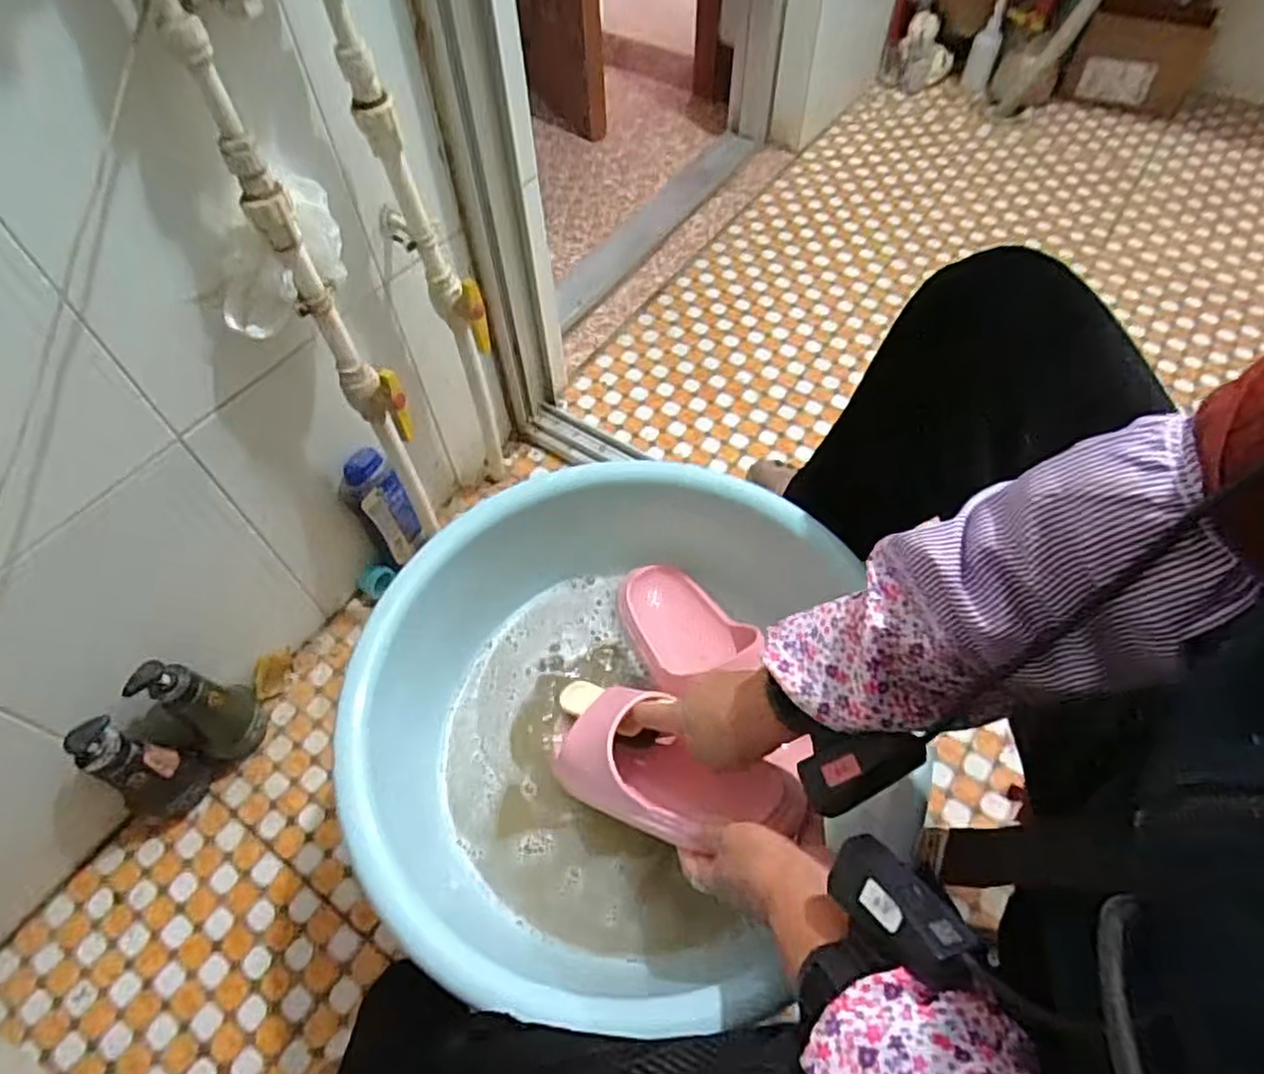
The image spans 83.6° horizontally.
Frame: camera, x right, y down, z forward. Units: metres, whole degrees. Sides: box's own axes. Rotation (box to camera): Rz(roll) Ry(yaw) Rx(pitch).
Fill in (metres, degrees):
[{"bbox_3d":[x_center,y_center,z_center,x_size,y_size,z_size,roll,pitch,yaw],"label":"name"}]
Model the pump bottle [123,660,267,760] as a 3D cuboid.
[{"bbox_3d":[-0.457,0.183,0.764,0.067,0.206,0.070,-1,56,1],"label":"pump bottle"}]

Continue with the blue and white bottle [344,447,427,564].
[{"bbox_3d":[-0.299,-0.036,0.859,0.042,0.159,0.054,35,64,23],"label":"blue and white bottle"}]

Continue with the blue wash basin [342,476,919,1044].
[{"bbox_3d":[-0.041,0.146,0.627,0.382,0.170,0.419,-1,58,2],"label":"blue wash basin"}]

